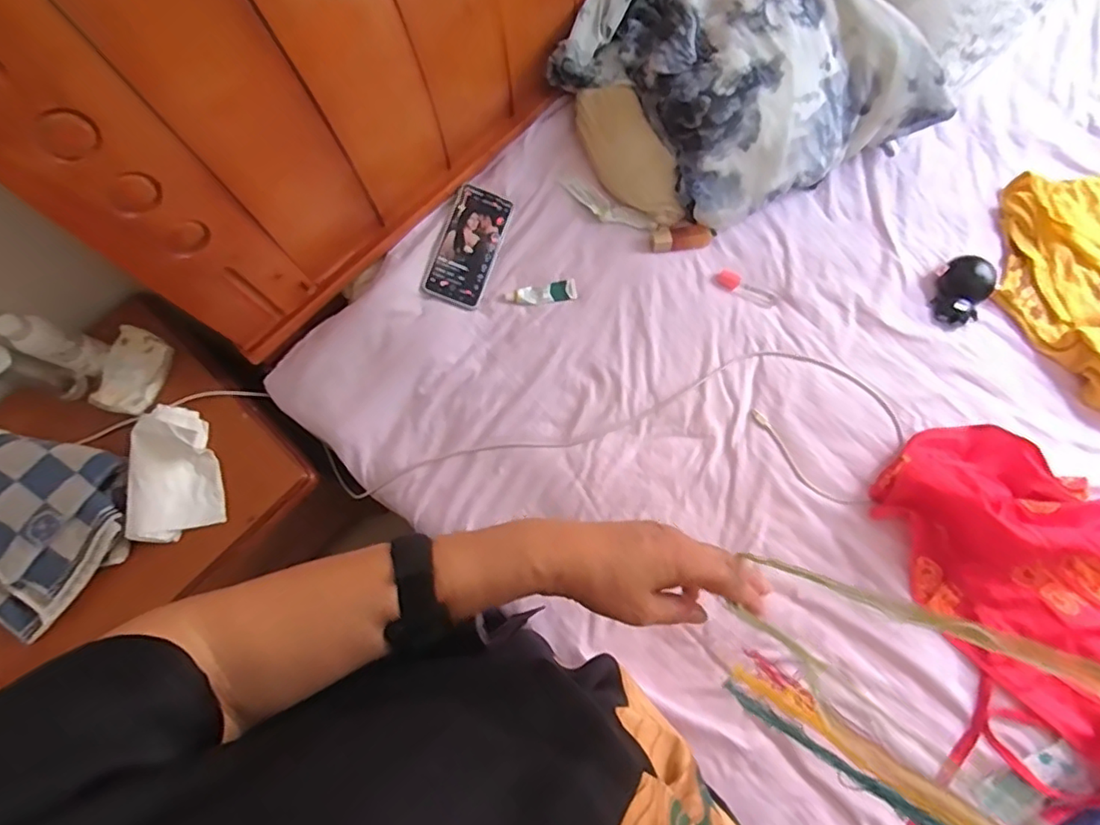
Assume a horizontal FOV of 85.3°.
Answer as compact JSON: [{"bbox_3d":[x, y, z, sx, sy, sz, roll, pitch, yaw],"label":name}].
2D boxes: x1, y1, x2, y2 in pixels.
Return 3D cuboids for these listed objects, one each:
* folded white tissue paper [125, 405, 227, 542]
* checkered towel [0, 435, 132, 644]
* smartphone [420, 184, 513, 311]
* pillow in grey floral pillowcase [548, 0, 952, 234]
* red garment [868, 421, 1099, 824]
[{"bbox_3d":[-0.473,0.075,0.744,0.105,0.052,0.165,-6,78,0],"label":"folded white tissue paper"},{"bbox_3d":[-0.625,0.138,0.714,0.201,0.049,0.229,32,81,7],"label":"checkered towel"},{"bbox_3d":[-0.108,-0.223,0.799,0.078,0.008,0.163,21,80,-8],"label":"smartphone"},{"bbox_3d":[0.257,-0.427,0.770,0.401,0.103,0.330,44,82,9],"label":"pillow in grey floral pillowcase"},{"bbox_3d":[0.642,0.228,0.672,0.496,0.068,0.423,1,78,1],"label":"red garment"}]

